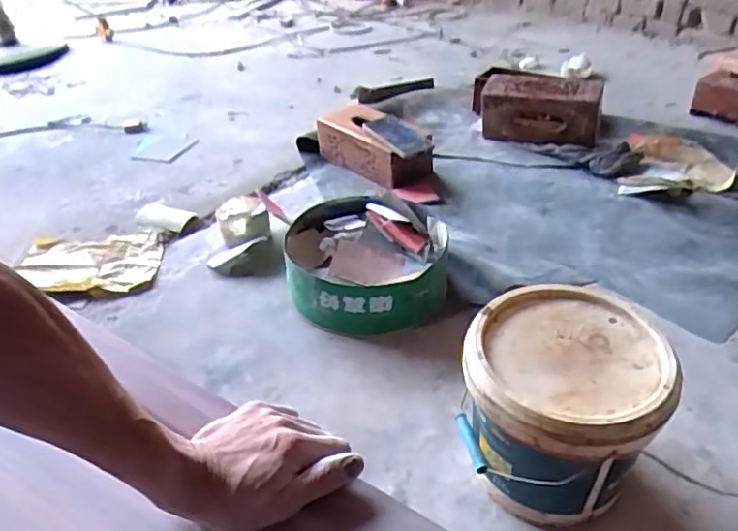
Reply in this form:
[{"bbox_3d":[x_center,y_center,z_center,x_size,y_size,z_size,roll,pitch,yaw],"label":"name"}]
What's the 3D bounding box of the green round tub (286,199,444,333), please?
[{"bbox_3d":[-0.005,-0.006,1.043,0.263,0.098,0.269,-3,37,2],"label":"green round tub"}]

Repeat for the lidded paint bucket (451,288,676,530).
[{"bbox_3d":[0.218,0.166,0.696,0.199,0.193,0.203,-2,39,2],"label":"lidded paint bucket"}]

